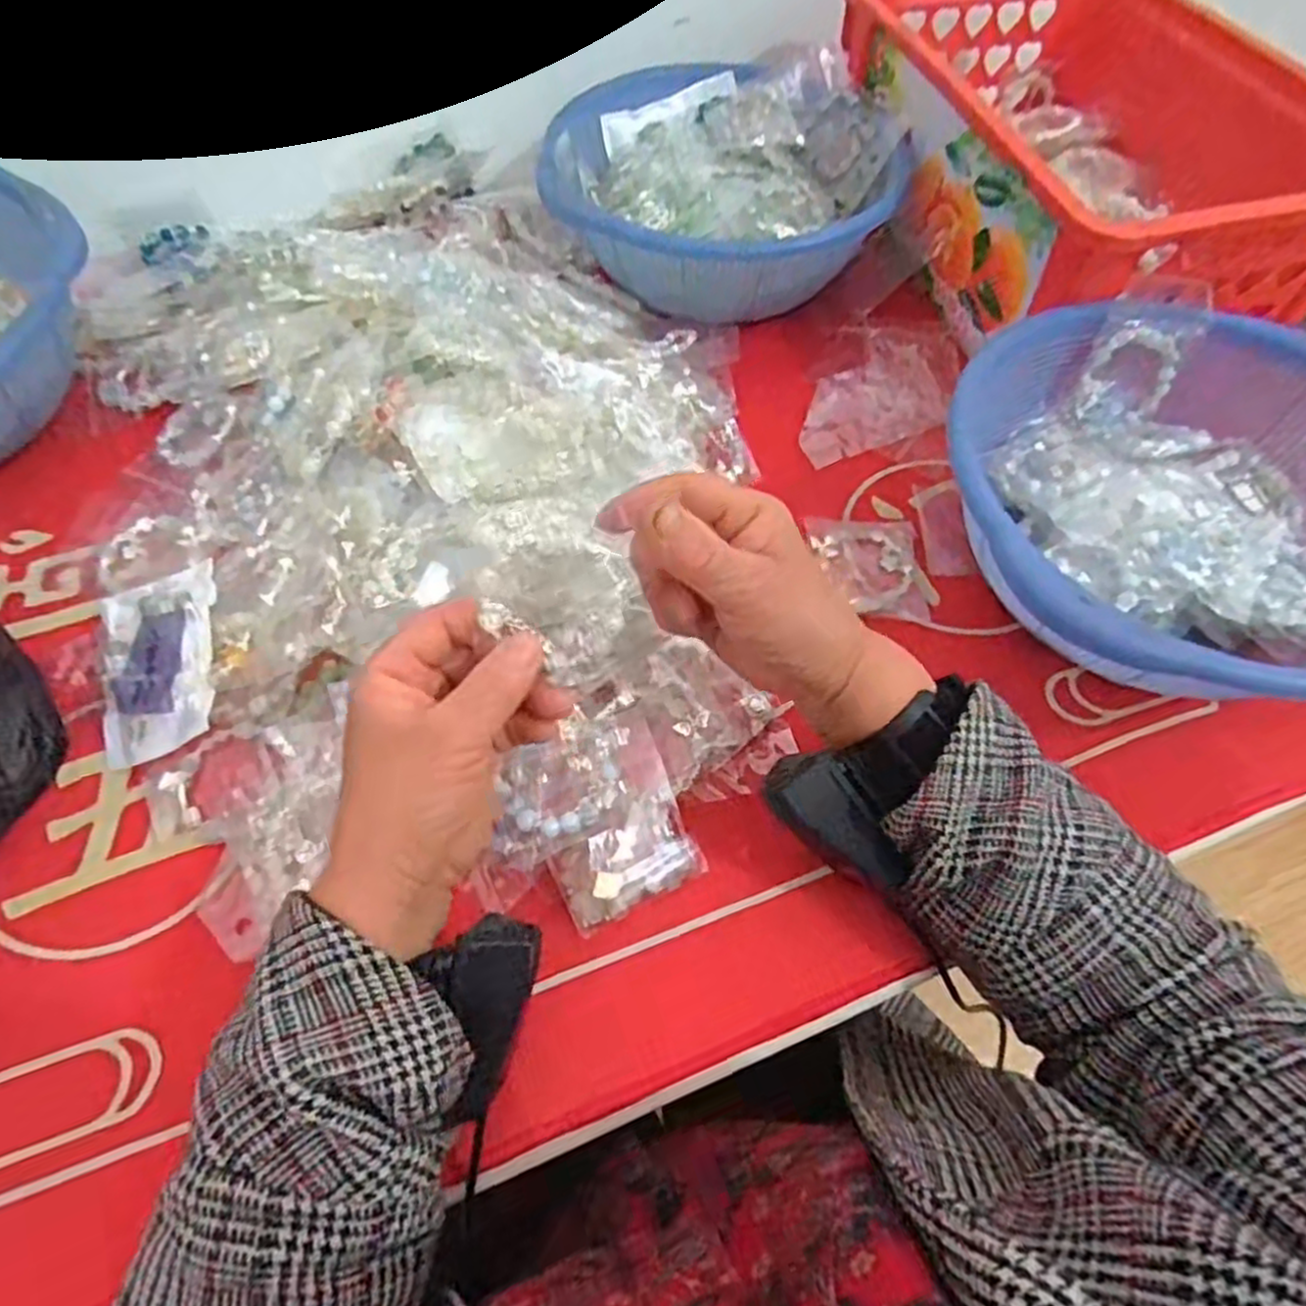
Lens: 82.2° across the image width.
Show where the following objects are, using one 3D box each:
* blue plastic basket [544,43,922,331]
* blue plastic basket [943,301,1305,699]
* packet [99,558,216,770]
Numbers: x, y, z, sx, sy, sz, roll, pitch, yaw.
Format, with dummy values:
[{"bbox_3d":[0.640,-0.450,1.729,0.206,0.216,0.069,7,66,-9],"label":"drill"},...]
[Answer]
[{"bbox_3d":[0.058,-0.363,0.585,0.251,0.096,0.225,13,58,8],"label":"blue plastic basket"},{"bbox_3d":[0.283,-0.078,0.422,0.247,0.103,0.225,0,57,0],"label":"blue plastic basket"},{"bbox_3d":[-0.261,0.005,0.394,0.069,0.008,0.097,-17,73,11],"label":"packet"}]

